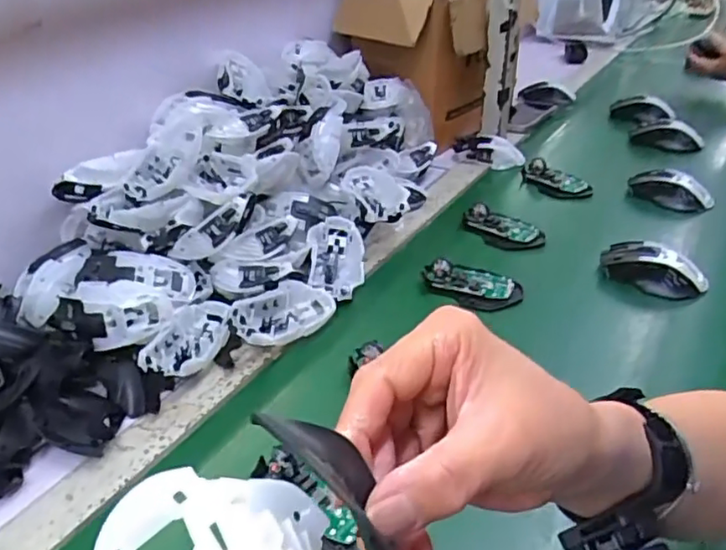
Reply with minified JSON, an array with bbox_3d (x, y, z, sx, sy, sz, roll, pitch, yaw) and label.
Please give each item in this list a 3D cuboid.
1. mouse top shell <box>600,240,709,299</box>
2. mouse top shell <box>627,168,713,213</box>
[{"bbox_3d":[0.338,-0.008,0.714,0.115,0.040,0.055,22,39,31],"label":"mouse top shell"},{"bbox_3d":[0.444,-0.123,0.886,0.113,0.046,0.053,21,38,29],"label":"mouse top shell"}]

